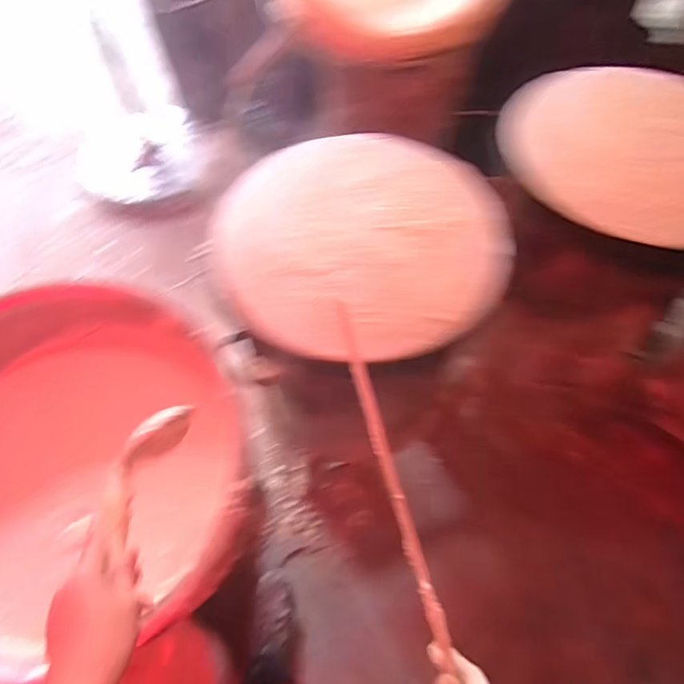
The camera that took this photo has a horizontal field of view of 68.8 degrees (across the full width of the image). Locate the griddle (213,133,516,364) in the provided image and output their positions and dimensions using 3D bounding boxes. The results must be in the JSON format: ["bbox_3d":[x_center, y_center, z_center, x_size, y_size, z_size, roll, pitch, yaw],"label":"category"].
[{"bbox_3d":[0.020,-0.135,0.663,0.379,0.063,0.346,0,63,-1],"label":"griddle"}]

